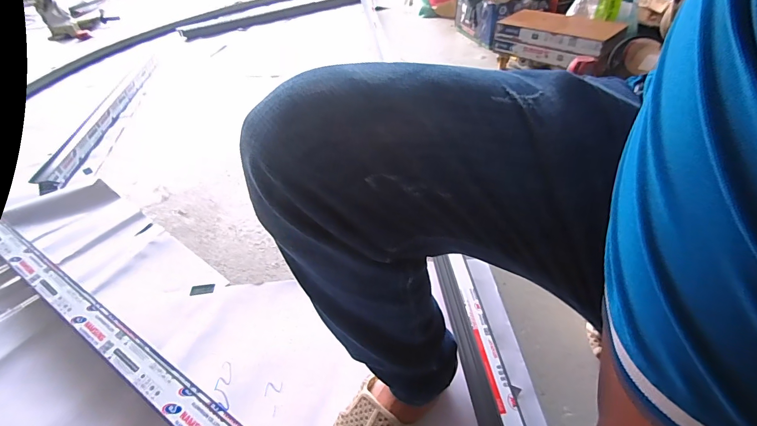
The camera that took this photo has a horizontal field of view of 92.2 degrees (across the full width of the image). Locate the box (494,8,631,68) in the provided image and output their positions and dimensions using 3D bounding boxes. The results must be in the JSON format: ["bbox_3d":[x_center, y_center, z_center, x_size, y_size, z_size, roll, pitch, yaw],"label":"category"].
[{"bbox_3d":[0.661,-0.661,1.370,0.392,0.116,0.223,31,56,33],"label":"box"}]

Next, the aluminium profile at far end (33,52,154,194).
[{"bbox_3d":[-1.120,-0.468,1.534,0.114,0.064,1.193,-12,44,-4],"label":"aluminium profile at far end"}]

